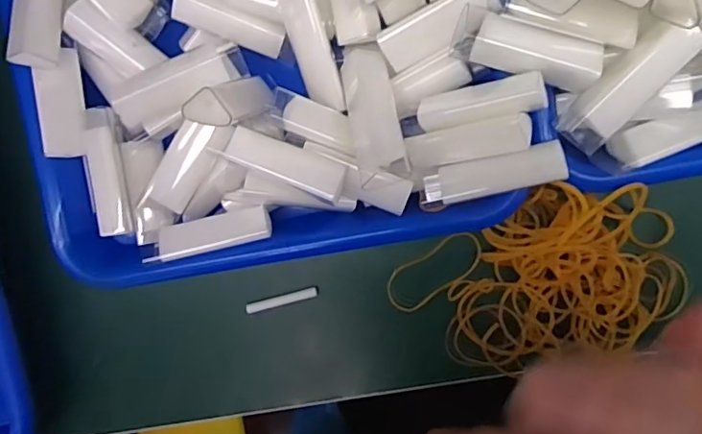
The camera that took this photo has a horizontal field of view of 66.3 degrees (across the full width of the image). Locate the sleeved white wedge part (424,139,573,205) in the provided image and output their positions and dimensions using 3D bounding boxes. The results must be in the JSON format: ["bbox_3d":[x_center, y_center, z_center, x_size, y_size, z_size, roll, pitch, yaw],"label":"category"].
[{"bbox_3d":[0.065,-0.020,0.247,0.063,0.008,0.017,-12,93,8],"label":"sleeved white wedge part"}]

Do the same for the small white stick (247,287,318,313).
[{"bbox_3d":[-0.038,0.046,0.298,0.040,0.007,0.005,-14,92,8],"label":"small white stick"}]

